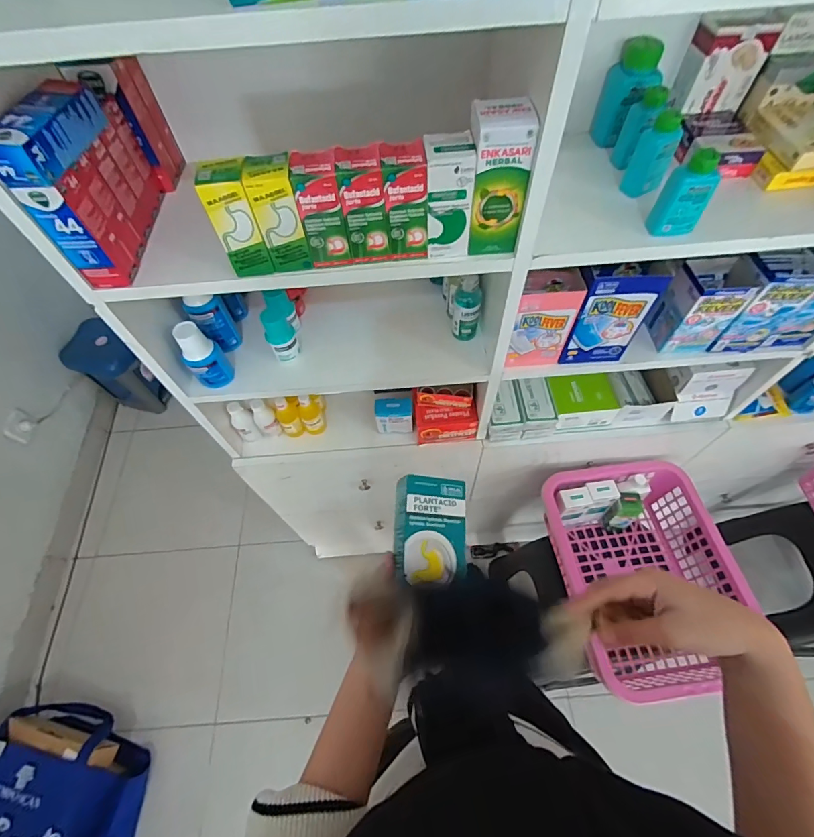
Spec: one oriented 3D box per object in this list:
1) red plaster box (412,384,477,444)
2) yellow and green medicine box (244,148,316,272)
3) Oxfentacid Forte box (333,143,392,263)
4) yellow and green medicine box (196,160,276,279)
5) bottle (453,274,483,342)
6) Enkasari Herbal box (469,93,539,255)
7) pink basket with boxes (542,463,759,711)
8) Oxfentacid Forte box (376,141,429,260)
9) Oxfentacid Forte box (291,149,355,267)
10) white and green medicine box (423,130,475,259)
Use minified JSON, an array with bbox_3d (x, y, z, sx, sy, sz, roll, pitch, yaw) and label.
[{"bbox_3d":[0.075,-0.011,0.819,0.118,0.093,0.077,-4,58,0],"label":"red plaster box"},{"bbox_3d":[-0.129,-0.206,0.434,0.042,0.107,0.034,-9,58,-3],"label":"yellow and green medicine box"},{"bbox_3d":[-0.044,-0.219,0.439,0.044,0.101,0.039,-7,58,-2],"label":"Oxfentacid Forte box"},{"bbox_3d":[-0.172,-0.203,0.436,0.046,0.105,0.040,-7,58,-2],"label":"yellow and green medicine box"},{"bbox_3d":[0.093,-0.174,0.650,0.046,0.114,0.039,9,59,8],"label":"bottle"},{"bbox_3d":[0.091,-0.239,0.429,0.057,0.132,0.049,4,59,5],"label":"Enkasari Herbal box"},{"bbox_3d":[0.466,0.304,0.857,0.315,0.150,0.407,-7,58,-2],"label":"pink basket with boxes"},{"bbox_3d":[-0.002,-0.223,0.440,0.043,0.102,0.042,-7,58,-2],"label":"Oxfentacid Forte box"},{"bbox_3d":[-0.087,-0.213,0.439,0.043,0.102,0.039,-8,58,-3],"label":"Oxfentacid Forte box"},{"bbox_3d":[0.042,-0.227,0.438,0.044,0.108,0.040,-4,58,0],"label":"white and green medicine box"}]

